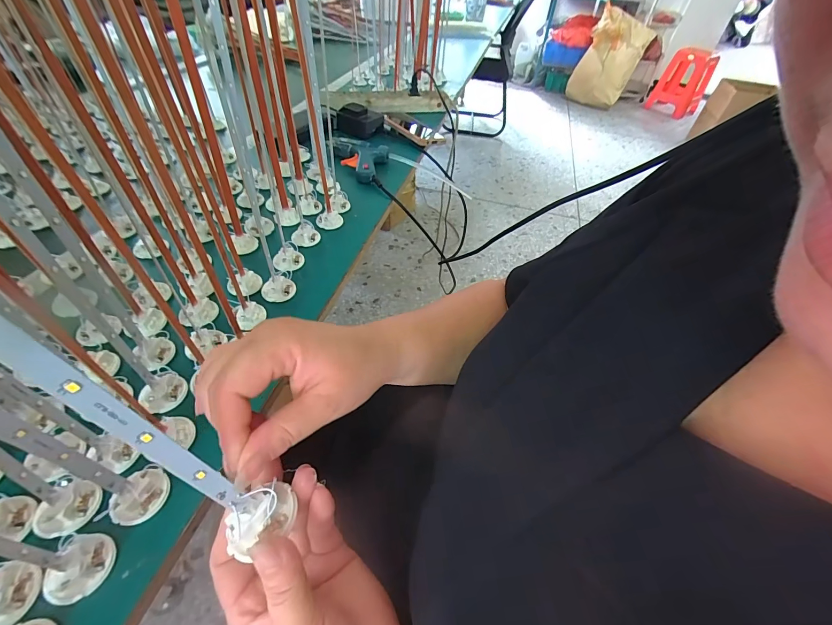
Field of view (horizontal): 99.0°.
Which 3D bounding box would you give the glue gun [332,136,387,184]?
[{"bbox_3d":[-0.098,-0.279,0.652,0.097,0.034,0.111,-5,49,-9],"label":"glue gun"}]

